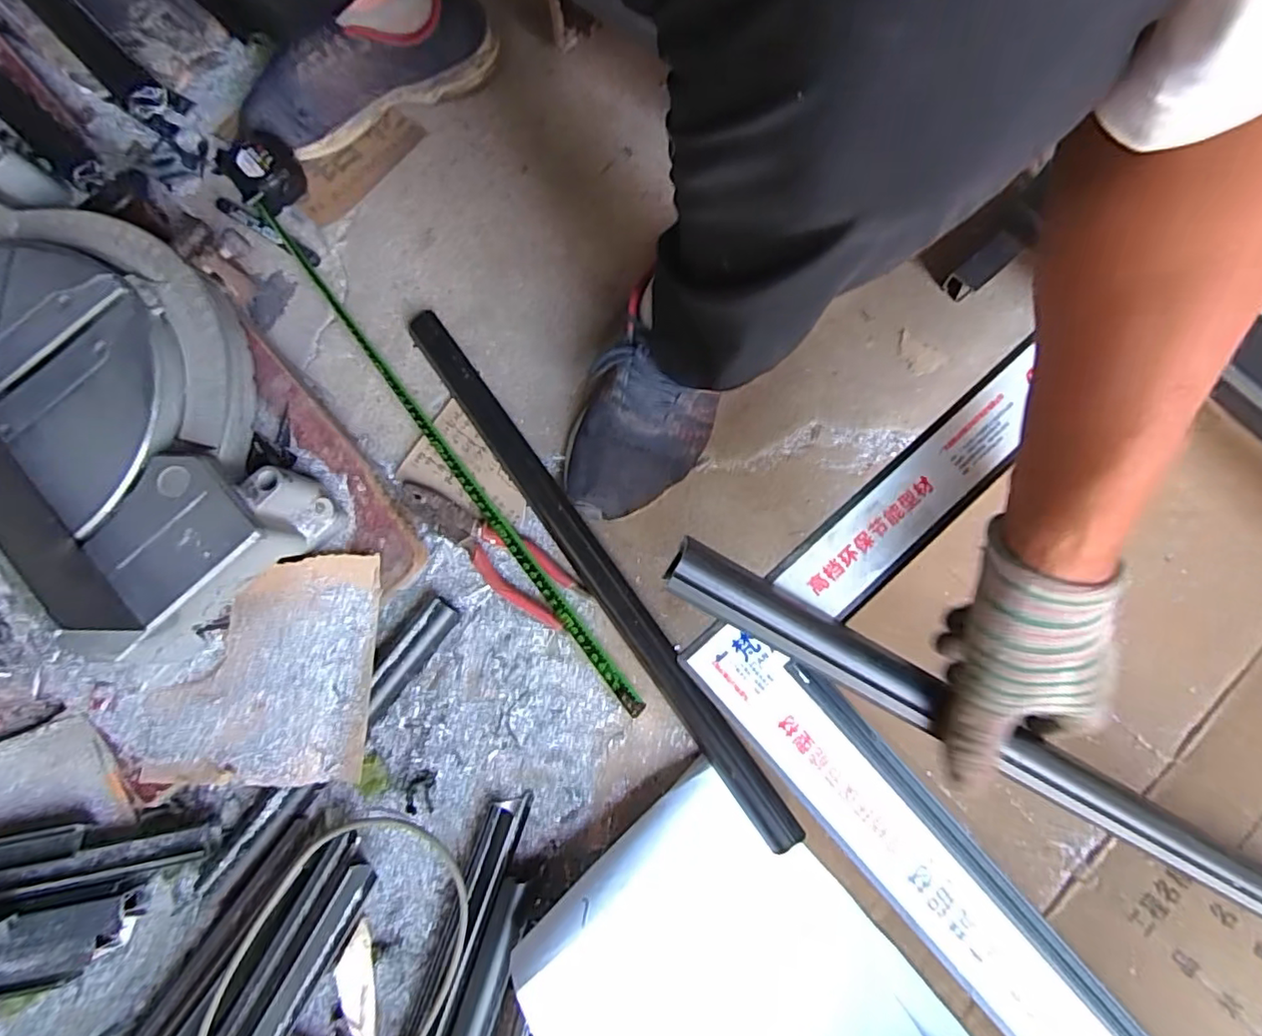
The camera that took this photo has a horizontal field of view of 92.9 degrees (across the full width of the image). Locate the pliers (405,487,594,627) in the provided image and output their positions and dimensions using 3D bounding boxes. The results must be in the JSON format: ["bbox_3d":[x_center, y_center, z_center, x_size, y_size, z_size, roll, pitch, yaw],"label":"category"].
[{"bbox_3d":[-0.129,0.026,0.536,0.185,0.014,0.055,36,83,6],"label":"pliers"}]

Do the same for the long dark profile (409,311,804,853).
[{"bbox_3d":[-0.040,0.034,0.526,0.035,0.028,0.552,-36,82,-5],"label":"long dark profile"}]

